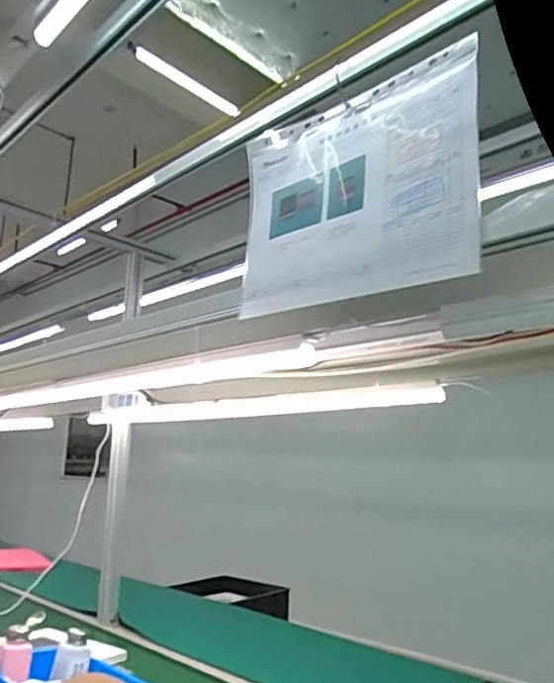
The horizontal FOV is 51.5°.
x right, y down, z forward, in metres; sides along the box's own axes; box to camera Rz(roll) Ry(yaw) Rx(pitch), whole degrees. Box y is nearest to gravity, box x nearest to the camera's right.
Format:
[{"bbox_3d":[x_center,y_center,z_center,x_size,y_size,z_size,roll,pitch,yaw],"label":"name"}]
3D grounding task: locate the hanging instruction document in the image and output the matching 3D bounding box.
[{"bbox_3d":[0.070,-0.149,0.592,0.284,0.218,0.019,-10,-16,43],"label":"hanging instruction document"}]

